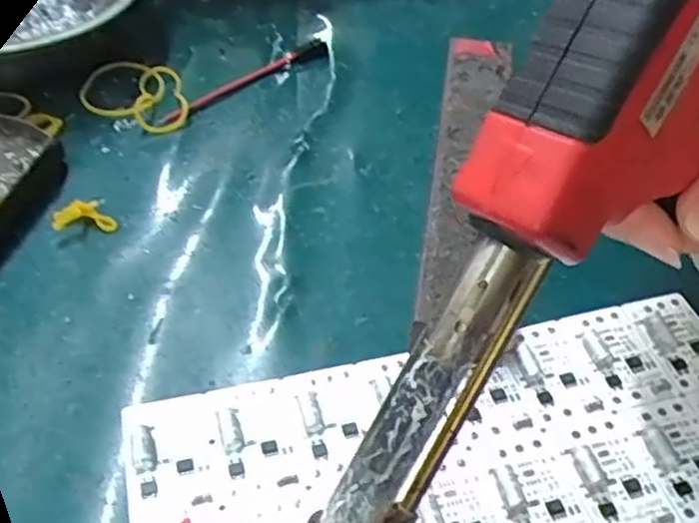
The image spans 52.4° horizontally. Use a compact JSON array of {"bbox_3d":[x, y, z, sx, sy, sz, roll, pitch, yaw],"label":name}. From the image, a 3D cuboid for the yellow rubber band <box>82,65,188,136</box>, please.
[{"bbox_3d":[-0.099,-0.084,0.347,0.057,0.009,0.044,25,49,21],"label":"yellow rubber band"}]

